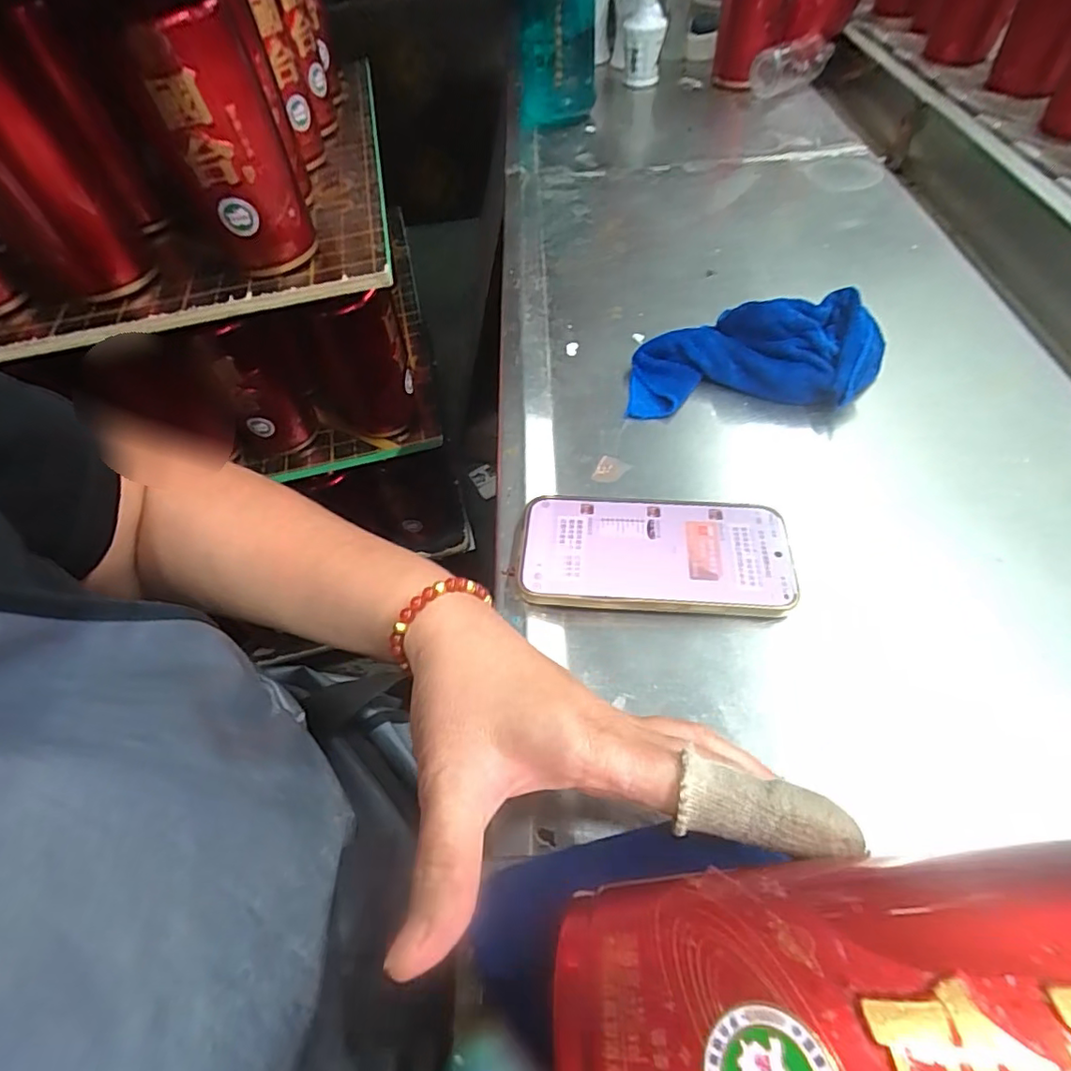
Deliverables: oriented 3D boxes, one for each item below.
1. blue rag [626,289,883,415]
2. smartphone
[{"bbox_3d":[0.165,-0.136,0.424,0.185,0.058,0.080,1,54,5],"label":"blue rag"},{"bbox_3d":[0.070,0.011,0.340,0.156,0.012,0.074,3,54,7],"label":"smartphone"}]

